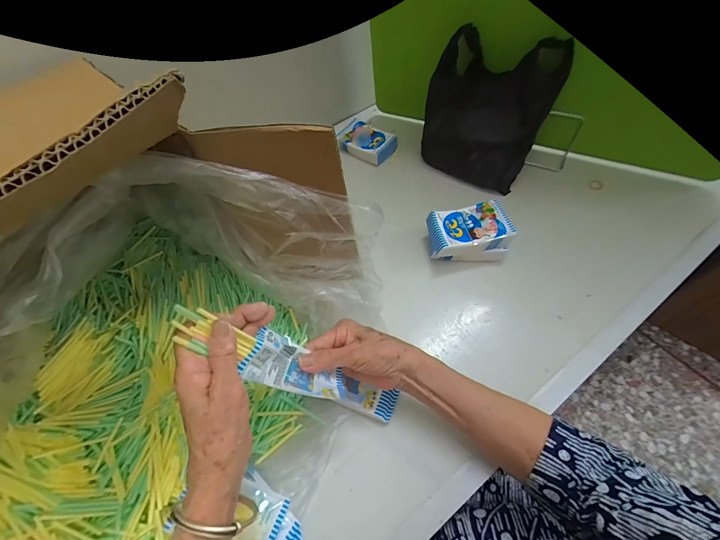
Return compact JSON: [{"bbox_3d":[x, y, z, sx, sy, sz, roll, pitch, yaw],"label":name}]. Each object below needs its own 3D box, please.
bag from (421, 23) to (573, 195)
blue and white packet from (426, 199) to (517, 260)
[{"bbox_3d":[0.200,-0.255,0.525,0.178,0.211,0.061,31,39,22],"label":"bag"},{"bbox_3d":[0.159,-0.050,0.488,0.112,0.061,0.078,-7,59,0],"label":"blue and white packet"}]

